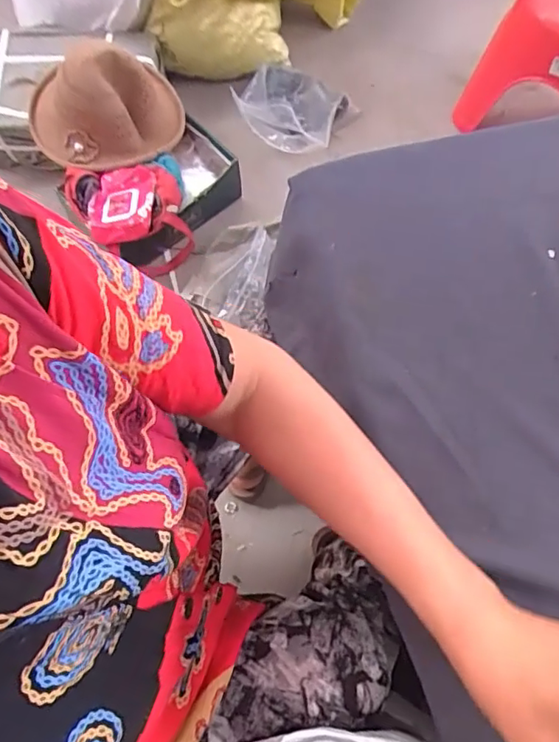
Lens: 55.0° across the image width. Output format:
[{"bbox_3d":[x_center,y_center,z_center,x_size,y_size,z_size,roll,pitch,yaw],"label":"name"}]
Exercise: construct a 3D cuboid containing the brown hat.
[{"bbox_3d":[-0.328,-0.494,0.982,0.279,0.150,0.197,-8,69,-4],"label":"brown hat"}]

